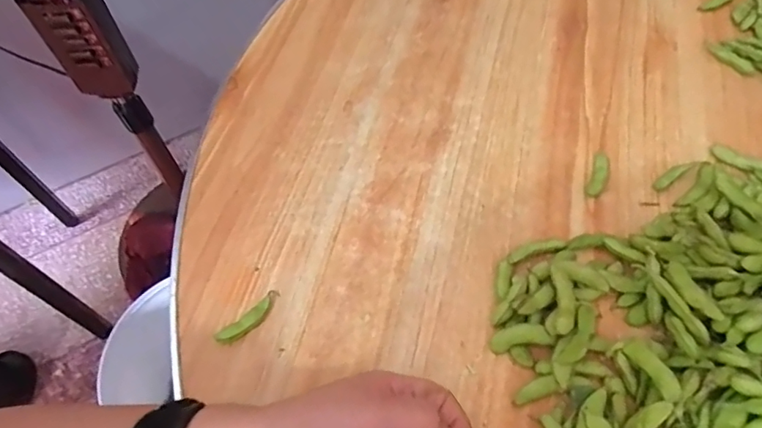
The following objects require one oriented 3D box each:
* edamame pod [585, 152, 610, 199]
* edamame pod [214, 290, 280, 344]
[{"bbox_3d":[0.186,-0.034,0.431,0.015,0.006,0.050,20,61,13],"label":"edamame pod"},{"bbox_3d":[-0.097,0.077,0.375,0.053,0.009,0.015,-38,65,-20],"label":"edamame pod"}]

